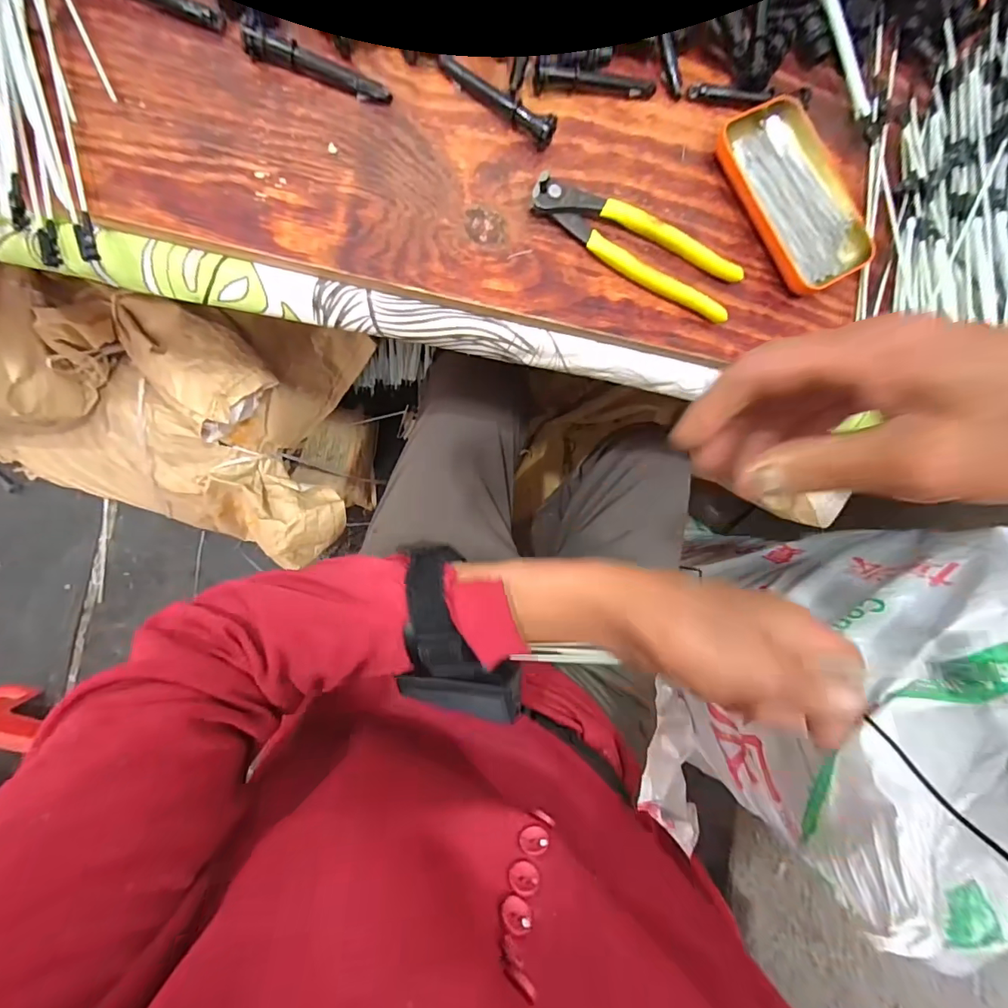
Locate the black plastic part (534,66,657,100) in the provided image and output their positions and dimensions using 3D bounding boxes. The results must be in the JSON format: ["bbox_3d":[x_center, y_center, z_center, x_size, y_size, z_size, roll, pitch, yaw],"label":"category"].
[{"bbox_3d":[0.070,-0.312,0.350,0.094,0.012,0.010,-5,86,-10],"label":"black plastic part"}]

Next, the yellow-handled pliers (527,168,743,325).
[{"bbox_3d":[0.096,-0.189,0.349,0.162,0.023,0.044,25,88,-10],"label":"yellow-handled pliers"}]

